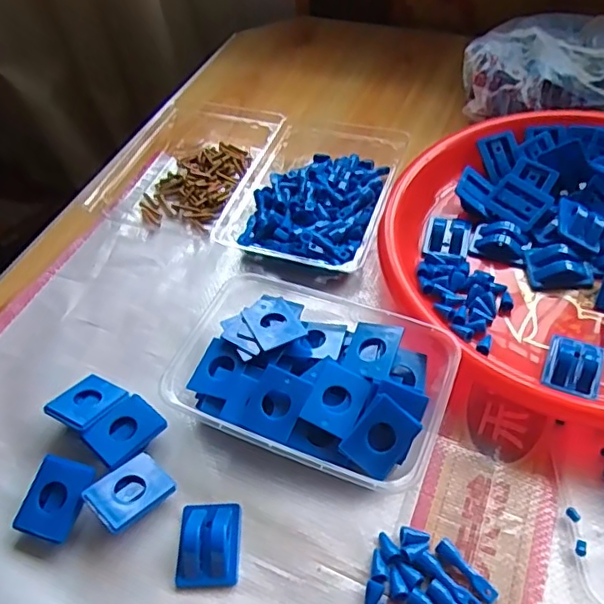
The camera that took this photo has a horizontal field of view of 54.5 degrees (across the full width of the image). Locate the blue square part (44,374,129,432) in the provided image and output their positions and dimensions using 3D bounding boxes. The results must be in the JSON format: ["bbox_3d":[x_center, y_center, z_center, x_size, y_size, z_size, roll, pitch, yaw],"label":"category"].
[{"bbox_3d":[-0.138,0.065,0.382,0.034,0.007,0.043,27,36,17],"label":"blue square part"}]

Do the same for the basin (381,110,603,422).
[{"bbox_3d":[0.207,-0.045,0.426,0.279,0.050,0.263,-3,50,3],"label":"basin"}]

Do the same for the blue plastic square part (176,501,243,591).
[{"bbox_3d":[-0.052,0.134,0.329,0.033,0.015,0.045,-2,50,3],"label":"blue plastic square part"}]

